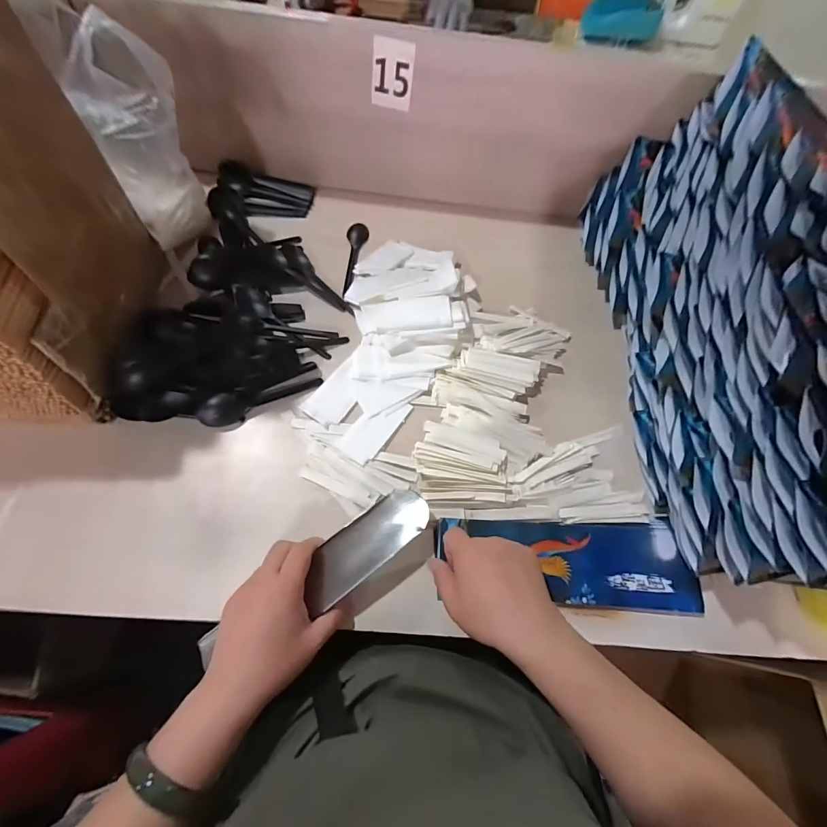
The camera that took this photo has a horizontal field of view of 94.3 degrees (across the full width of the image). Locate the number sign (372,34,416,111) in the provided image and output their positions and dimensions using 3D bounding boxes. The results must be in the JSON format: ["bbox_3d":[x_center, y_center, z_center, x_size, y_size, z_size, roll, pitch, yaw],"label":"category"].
[{"bbox_3d":[-0.025,-0.415,0.472,0.049,0.066,0.004,10,60,-3],"label":"number sign"}]

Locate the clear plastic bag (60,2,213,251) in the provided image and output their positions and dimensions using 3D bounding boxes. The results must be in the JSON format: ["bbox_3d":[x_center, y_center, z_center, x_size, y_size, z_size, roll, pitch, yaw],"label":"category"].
[{"bbox_3d":[-0.305,-0.308,0.450,0.110,0.222,0.052,-36,74,-16],"label":"clear plastic bag"}]

